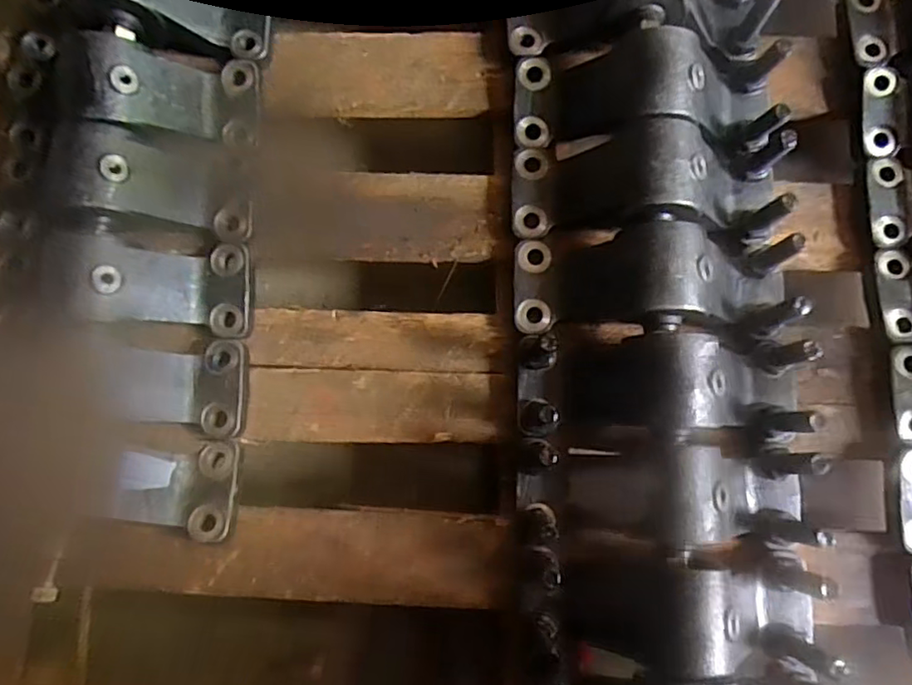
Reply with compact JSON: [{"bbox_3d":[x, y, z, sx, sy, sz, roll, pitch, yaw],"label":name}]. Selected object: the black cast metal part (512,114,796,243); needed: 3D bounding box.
[{"bbox_3d":[0.161,-0.133,0.504,0.220,0.089,0.084,-1,81,1],"label":"black cast metal part"}]

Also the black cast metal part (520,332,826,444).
[{"bbox_3d":[0.160,0.031,0.484,0.217,0.089,0.085,-1,80,14],"label":"black cast metal part"}]

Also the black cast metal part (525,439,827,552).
[{"bbox_3d":[0.162,0.116,0.460,0.221,0.076,0.077,2,81,2],"label":"black cast metal part"}]

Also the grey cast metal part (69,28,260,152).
[{"bbox_3d":[-0.240,-0.212,0.515,0.141,0.035,0.069,-2,78,-39],"label":"grey cast metal part"}]

